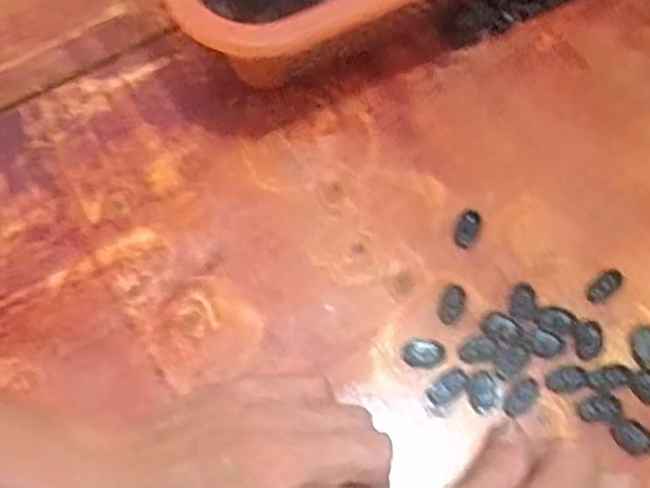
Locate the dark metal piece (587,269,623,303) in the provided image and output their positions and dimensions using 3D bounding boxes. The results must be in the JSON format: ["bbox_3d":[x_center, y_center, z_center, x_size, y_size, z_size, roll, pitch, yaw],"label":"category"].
[{"bbox_3d":[0.156,0.023,0.384,0.022,0.006,0.011,-39,76,-15],"label":"dark metal piece"}]

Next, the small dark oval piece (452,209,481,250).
[{"bbox_3d":[0.080,-0.008,0.386,0.013,0.009,0.020,28,71,8],"label":"small dark oval piece"}]

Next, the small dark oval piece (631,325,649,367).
[{"bbox_3d":[0.173,0.055,0.371,0.014,0.004,0.021,3,72,9],"label":"small dark oval piece"}]

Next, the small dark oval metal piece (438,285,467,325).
[{"bbox_3d":[0.068,0.033,0.370,0.012,0.005,0.021,17,69,4],"label":"small dark oval metal piece"}]

